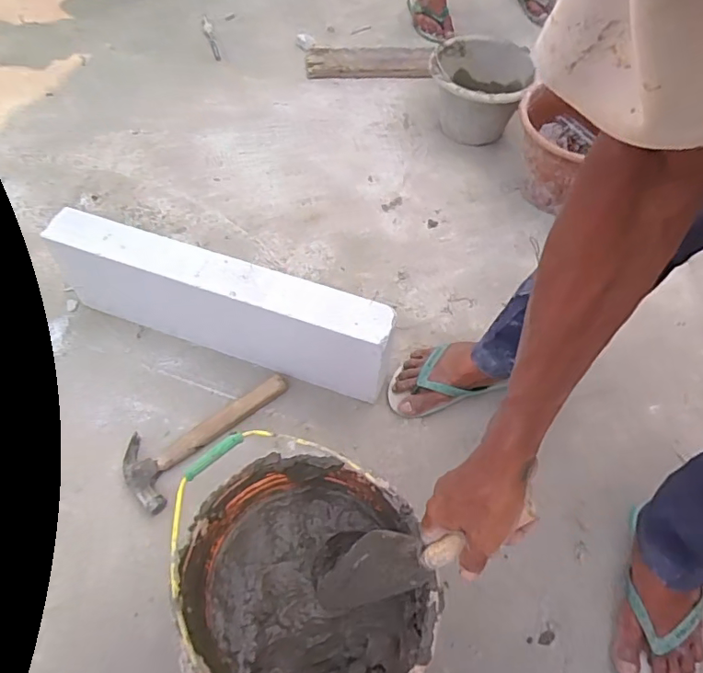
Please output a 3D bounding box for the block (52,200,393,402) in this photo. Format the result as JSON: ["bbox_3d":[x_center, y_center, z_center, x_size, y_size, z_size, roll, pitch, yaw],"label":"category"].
[{"bbox_3d":[-0.220,-0.049,0.897,0.577,0.209,0.078,18,58,9],"label":"block"}]

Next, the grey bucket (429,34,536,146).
[{"bbox_3d":[0.297,-0.579,1.254,0.218,0.171,0.217,0,59,-1],"label":"grey bucket"}]

